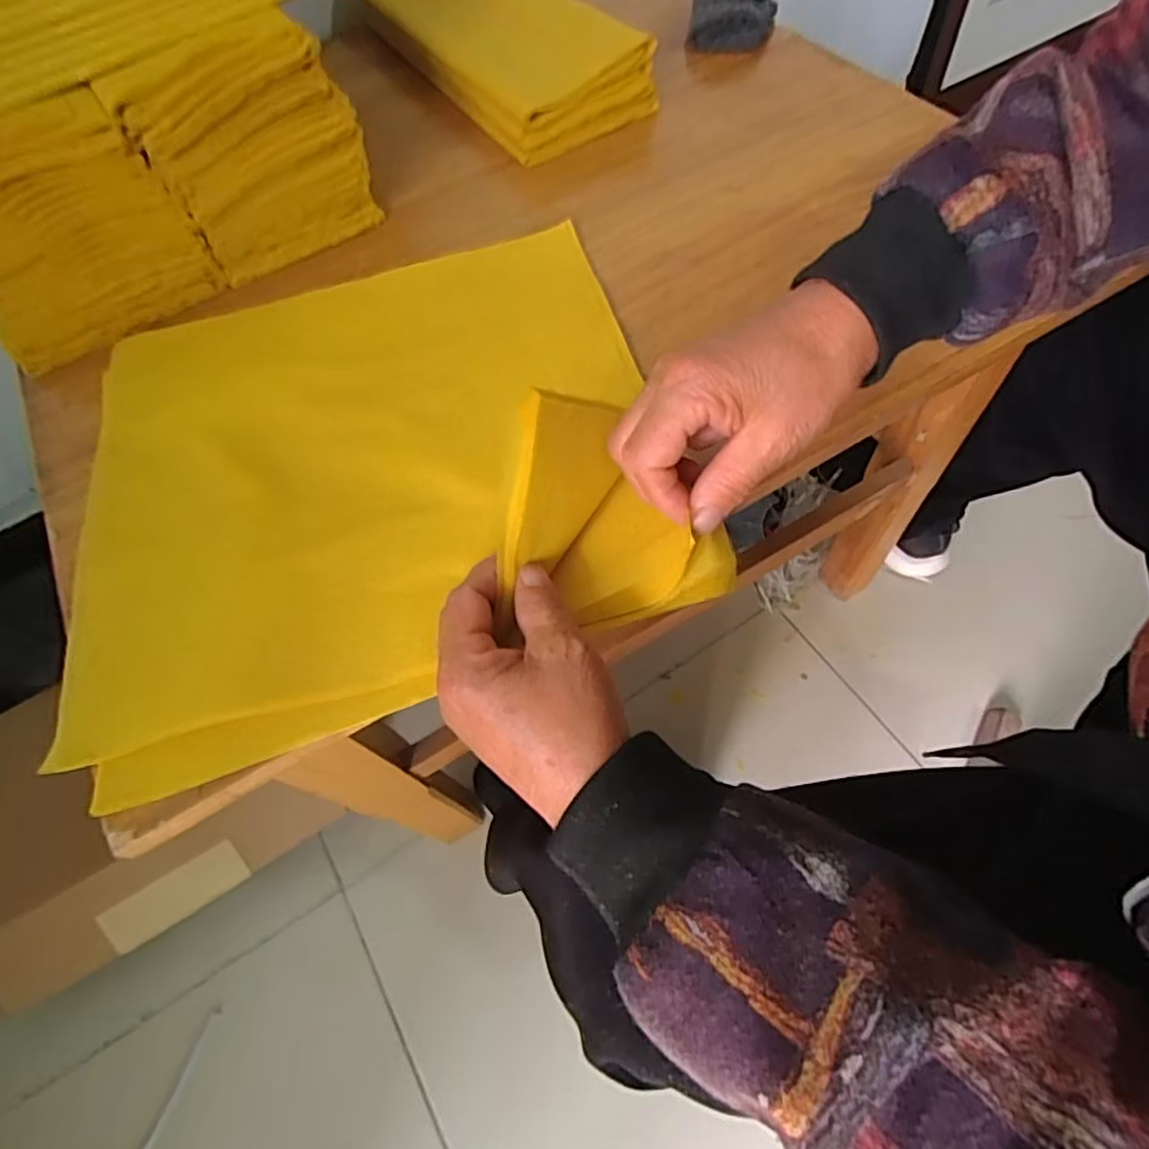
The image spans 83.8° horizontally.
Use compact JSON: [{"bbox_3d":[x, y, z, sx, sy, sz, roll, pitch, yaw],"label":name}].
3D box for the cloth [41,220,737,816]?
[{"bbox_3d":[-0.113,-0.080,0.341,0.306,0.061,0.302,-15,61,-4],"label":"cloth"}]

